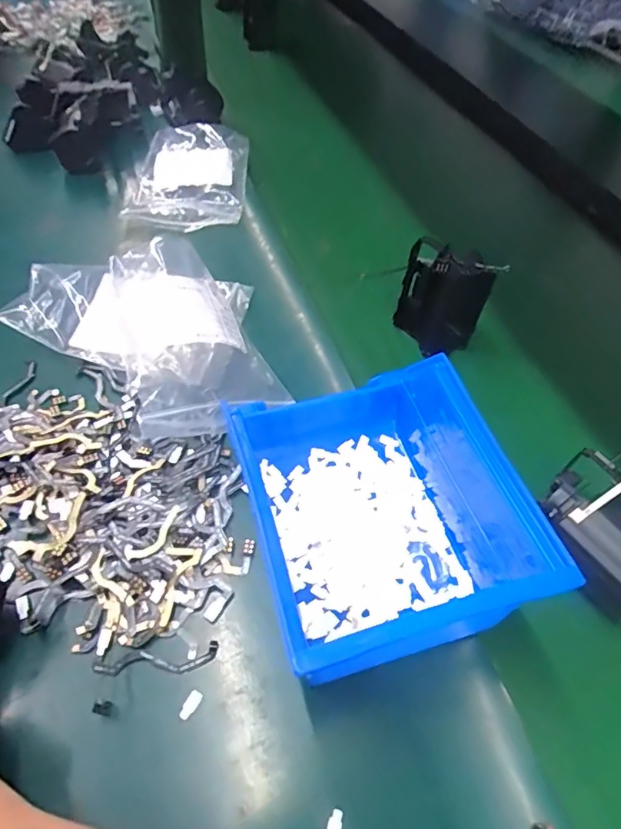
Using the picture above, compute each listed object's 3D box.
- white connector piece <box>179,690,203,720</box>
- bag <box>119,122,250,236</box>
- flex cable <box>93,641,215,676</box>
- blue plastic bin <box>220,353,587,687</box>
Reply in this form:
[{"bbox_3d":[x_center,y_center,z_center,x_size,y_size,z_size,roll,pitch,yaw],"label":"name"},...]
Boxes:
[{"bbox_3d":[-0.051,0.123,0.220,0.005,0.004,0.011,27,55,16],"label":"white connector piece"},{"bbox_3d":[-0.110,-0.219,0.479,0.100,0.024,0.140,2,52,-3],"label":"bag"},{"bbox_3d":[-0.068,0.110,0.231,0.054,0.004,0.011,-5,53,-8],"label":"flex cable"},{"bbox_3d":[0.037,0.039,0.246,0.126,0.071,0.137,-11,54,-12],"label":"blue plastic bin"}]

